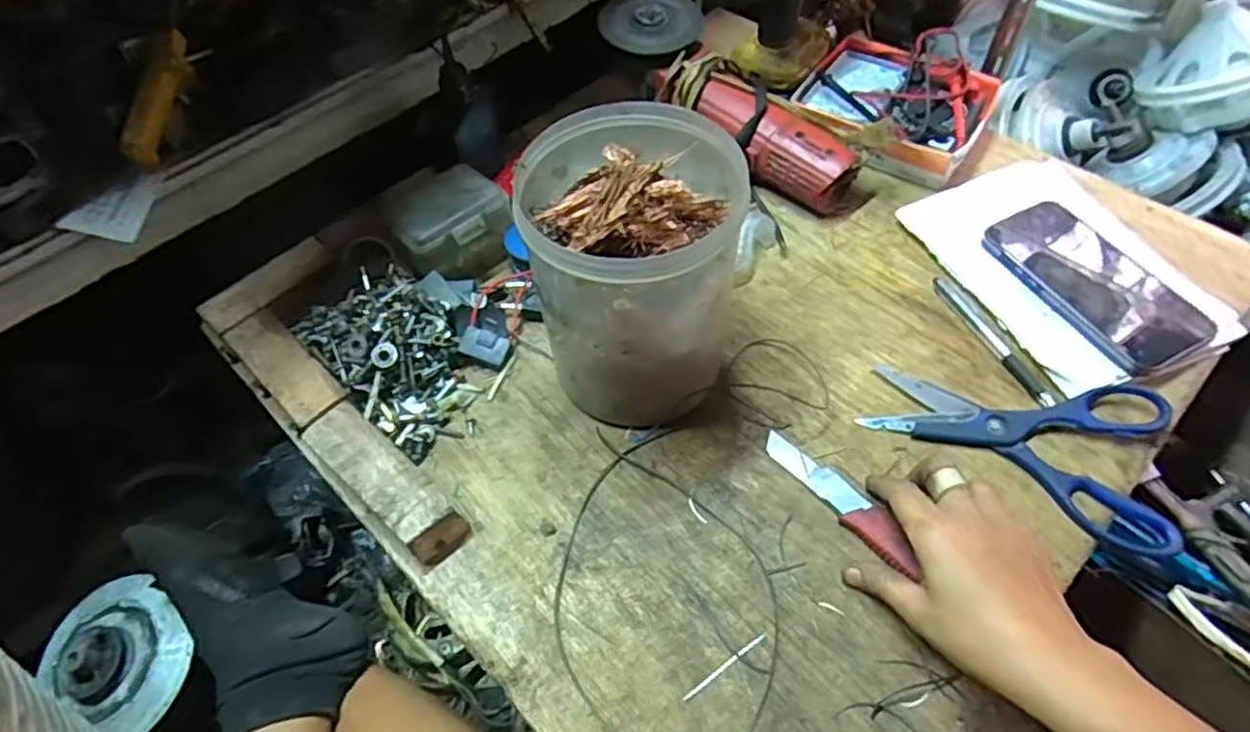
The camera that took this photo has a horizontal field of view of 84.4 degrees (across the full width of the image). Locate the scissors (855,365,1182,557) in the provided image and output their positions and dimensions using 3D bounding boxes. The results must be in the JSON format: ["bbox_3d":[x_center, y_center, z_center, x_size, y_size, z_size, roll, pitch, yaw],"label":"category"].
[{"bbox_3d":[0.281,0.037,0.480,0.196,0.020,0.115,29,62,21],"label":"scissors"}]

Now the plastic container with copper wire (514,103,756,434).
[{"bbox_3d":[0.008,-0.059,0.468,0.130,0.176,0.135,0,56,3],"label":"plastic container with copper wire"}]

